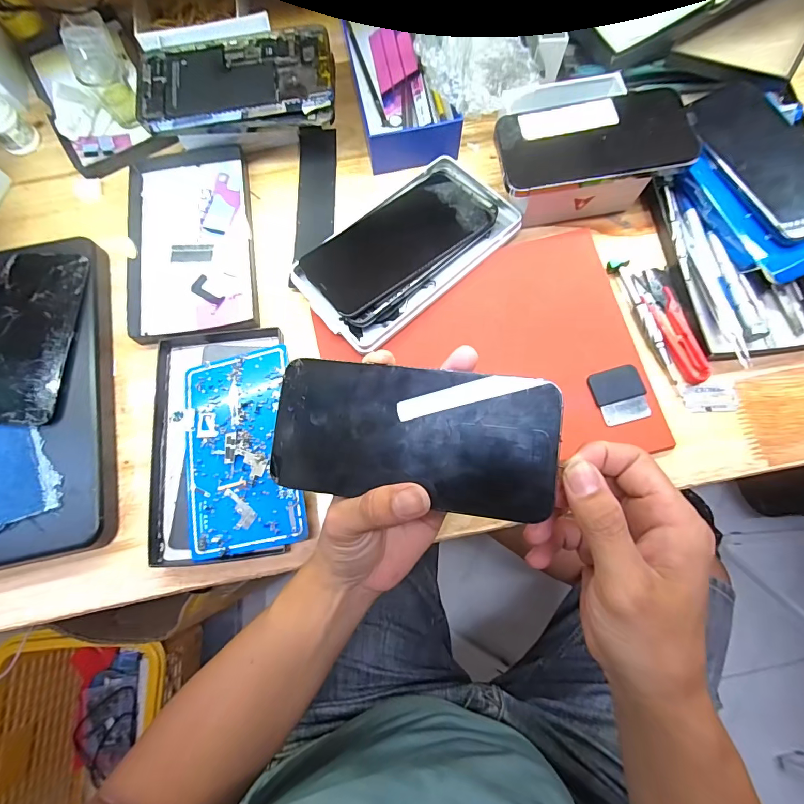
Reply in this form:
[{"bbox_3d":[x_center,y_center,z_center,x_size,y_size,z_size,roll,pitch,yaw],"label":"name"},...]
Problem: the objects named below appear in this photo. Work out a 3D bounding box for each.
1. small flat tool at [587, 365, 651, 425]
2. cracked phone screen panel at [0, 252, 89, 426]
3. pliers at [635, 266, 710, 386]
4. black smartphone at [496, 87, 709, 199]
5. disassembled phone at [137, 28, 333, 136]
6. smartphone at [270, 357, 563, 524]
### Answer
[{"bbox_3d":[0.169,-0.005,0.318,0.039,0.007,0.042,-15,76,-2],"label":"small flat tool"},{"bbox_3d":[-0.298,-0.054,0.326,0.068,0.008,0.144,1,76,2],"label":"cracked phone screen panel"},{"bbox_3d":[0.220,-0.064,0.335,0.026,0.006,0.102,-15,76,-2],"label":"pliers"},{"bbox_3d":[0.150,-0.206,0.323,0.145,0.006,0.072,-9,79,2],"label":"black smartphone"},{"bbox_3d":[-0.136,-0.264,0.342,0.158,0.013,0.077,-8,79,1],"label":"disassembled phone"},{"bbox_3d":[0.005,0.018,0.231,0.156,0.012,0.074,6,78,10],"label":"smartphone"}]

